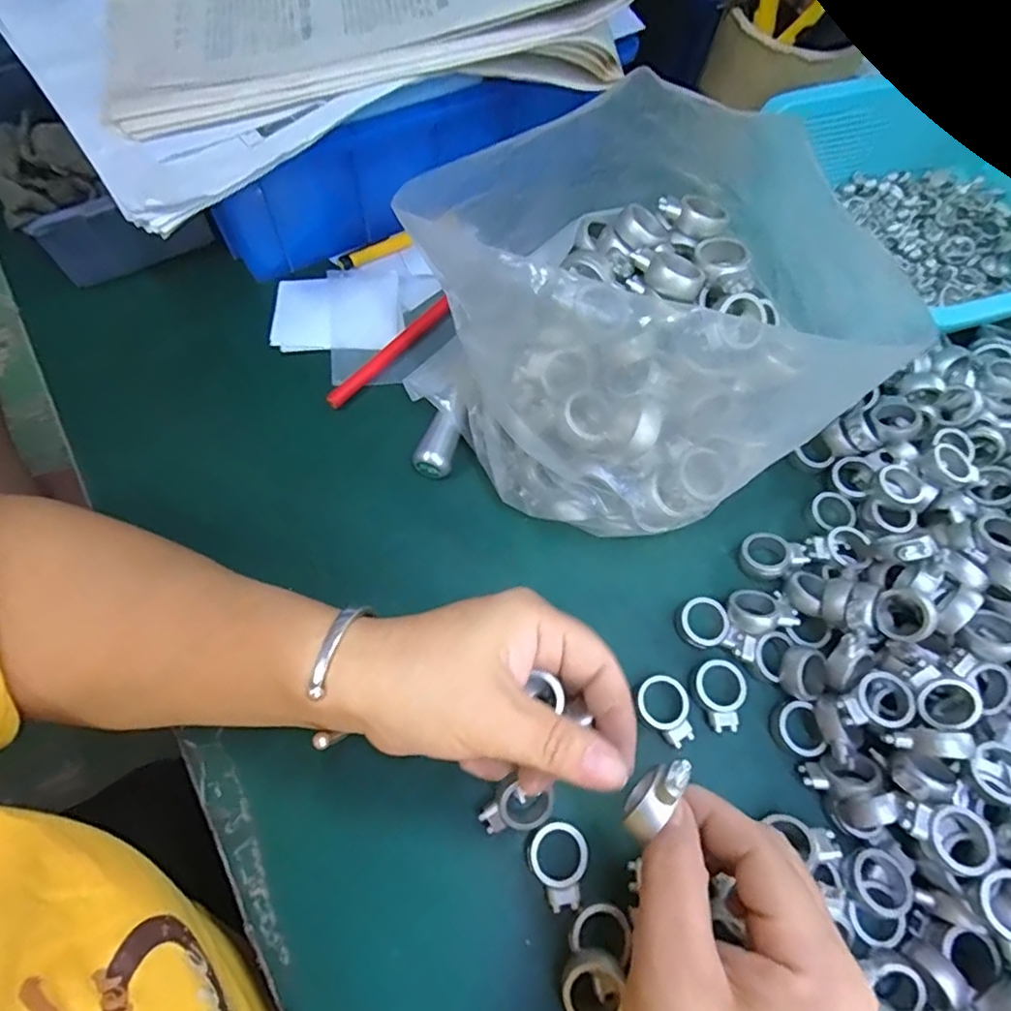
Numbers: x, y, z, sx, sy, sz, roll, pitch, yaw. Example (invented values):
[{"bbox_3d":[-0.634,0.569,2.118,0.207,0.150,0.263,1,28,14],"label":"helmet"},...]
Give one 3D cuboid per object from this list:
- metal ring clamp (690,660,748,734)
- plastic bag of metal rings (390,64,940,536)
[{"bbox_3d":[0.107,0.096,0.294,0.025,0.008,0.034,9,66,0],"label":"metal ring clamp"},{"bbox_3d":[0.063,-0.080,0.287,0.168,0.133,0.170,-28,72,-12],"label":"plastic bag of metal rings"}]

